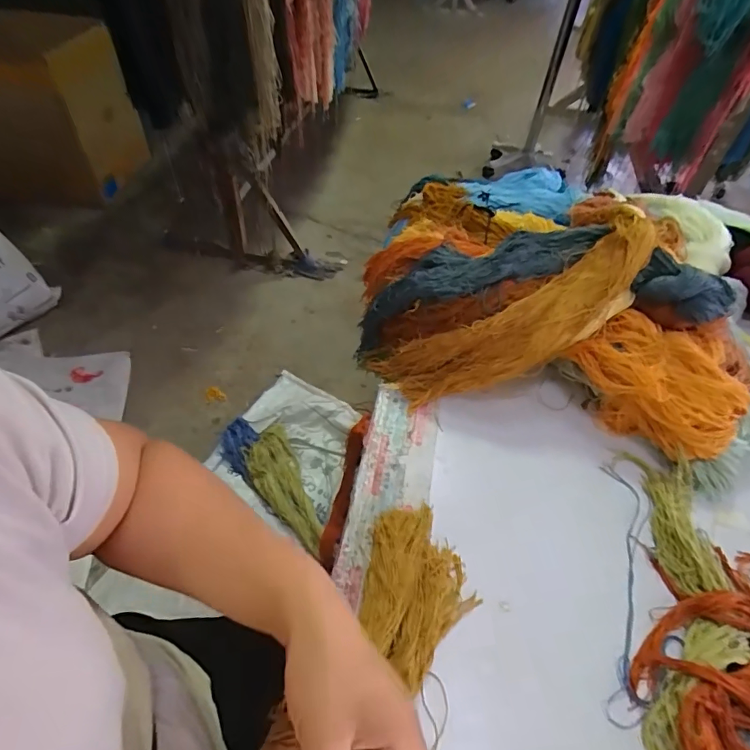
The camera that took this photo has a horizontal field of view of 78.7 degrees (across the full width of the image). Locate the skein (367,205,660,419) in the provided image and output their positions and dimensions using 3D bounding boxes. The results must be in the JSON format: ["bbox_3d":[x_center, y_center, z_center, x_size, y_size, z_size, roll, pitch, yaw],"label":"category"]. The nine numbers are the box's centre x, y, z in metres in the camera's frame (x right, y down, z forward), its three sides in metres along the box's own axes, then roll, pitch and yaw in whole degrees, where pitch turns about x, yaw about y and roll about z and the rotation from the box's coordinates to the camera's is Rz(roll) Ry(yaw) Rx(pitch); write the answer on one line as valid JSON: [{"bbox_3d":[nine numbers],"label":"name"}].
[{"bbox_3d":[0.183,-0.060,0.585,0.384,0.097,0.104,-29,51,9],"label":"skein"}]

